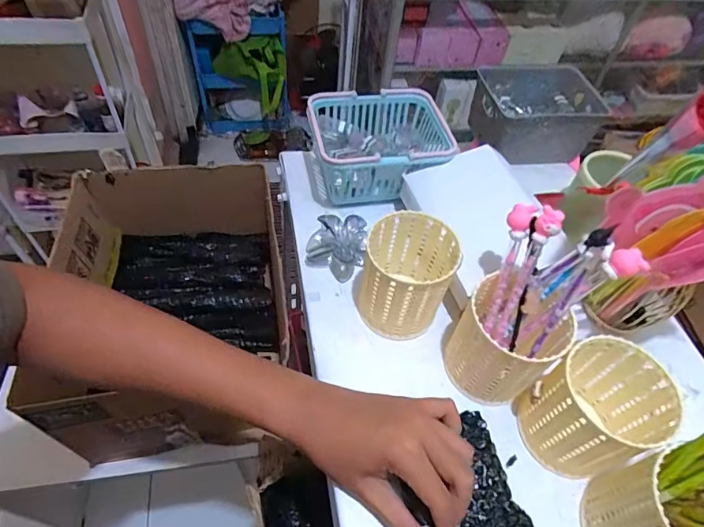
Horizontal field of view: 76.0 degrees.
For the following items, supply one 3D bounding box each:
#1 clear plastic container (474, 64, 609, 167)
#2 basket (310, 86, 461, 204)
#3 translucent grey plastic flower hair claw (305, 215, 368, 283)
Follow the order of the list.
[{"bbox_3d":[0.232,-0.184,0.568,0.142,0.081,0.086,-2,53,-7],"label":"clear plastic container"},{"bbox_3d":[0.032,-0.139,0.556,0.162,0.093,0.119,-4,53,-9],"label":"basket"},{"bbox_3d":[-0.013,-0.021,0.495,0.058,0.038,0.060,18,53,8],"label":"translucent grey plastic flower hair claw"}]

